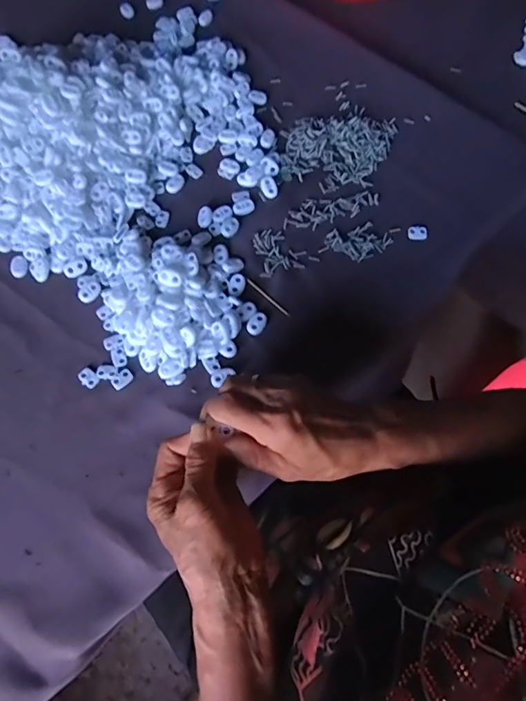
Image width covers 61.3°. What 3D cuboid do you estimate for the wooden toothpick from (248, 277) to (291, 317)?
[{"bbox_3d":[0.004,-0.052,0.424,0.055,0.004,0.004,42,74,15],"label":"wooden toothpick"}]

